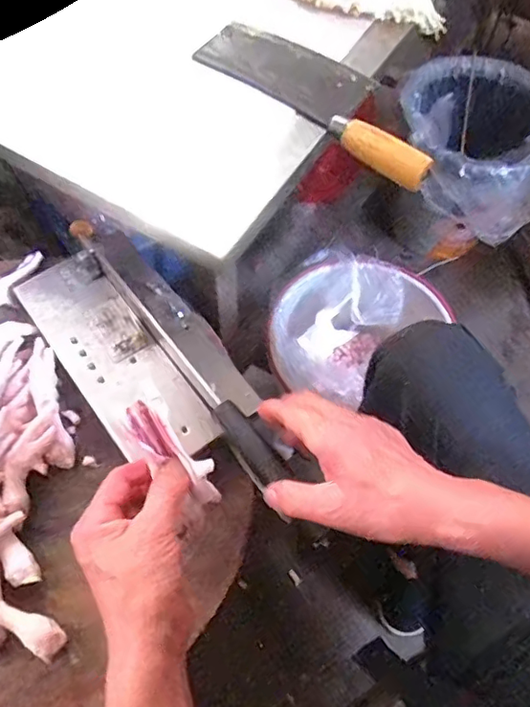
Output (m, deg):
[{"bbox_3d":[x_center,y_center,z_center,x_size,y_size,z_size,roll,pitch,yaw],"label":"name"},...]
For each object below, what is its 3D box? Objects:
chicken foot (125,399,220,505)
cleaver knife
[{"bbox_3d":[-0.062,0.072,0.386,0.094,0.014,0.026,48,67,-15],"label":"chicken foot"},{"bbox_3d":[0.057,-0.251,0.523,0.262,0.022,0.086,37,67,17],"label":"cleaver knife"}]

